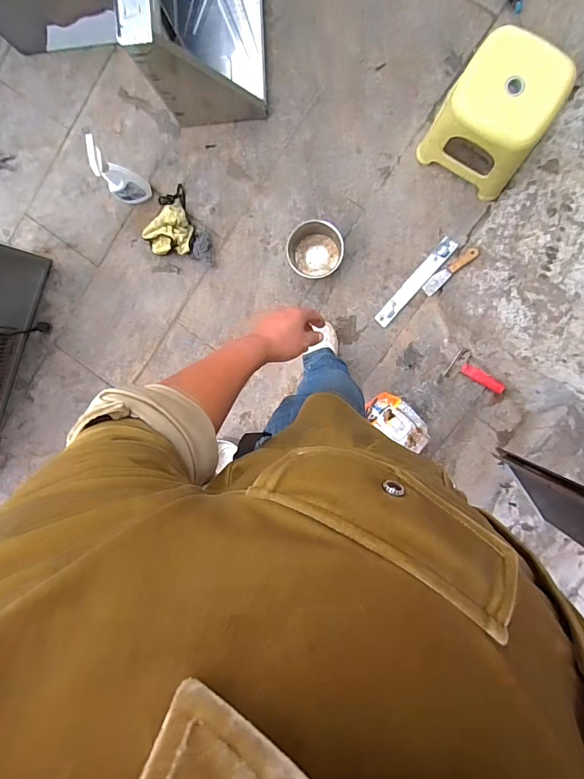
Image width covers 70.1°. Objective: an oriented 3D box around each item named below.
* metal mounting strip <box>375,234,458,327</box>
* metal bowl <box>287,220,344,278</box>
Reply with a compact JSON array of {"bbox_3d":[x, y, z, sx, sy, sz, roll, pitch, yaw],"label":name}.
[{"bbox_3d":[0.375,-0.327,1.267,0.051,0.008,0.321,42,95,4],"label":"metal mounting strip"},{"bbox_3d":[0.070,-0.414,1.244,0.160,0.079,0.152,1,98,5],"label":"metal bowl"}]

